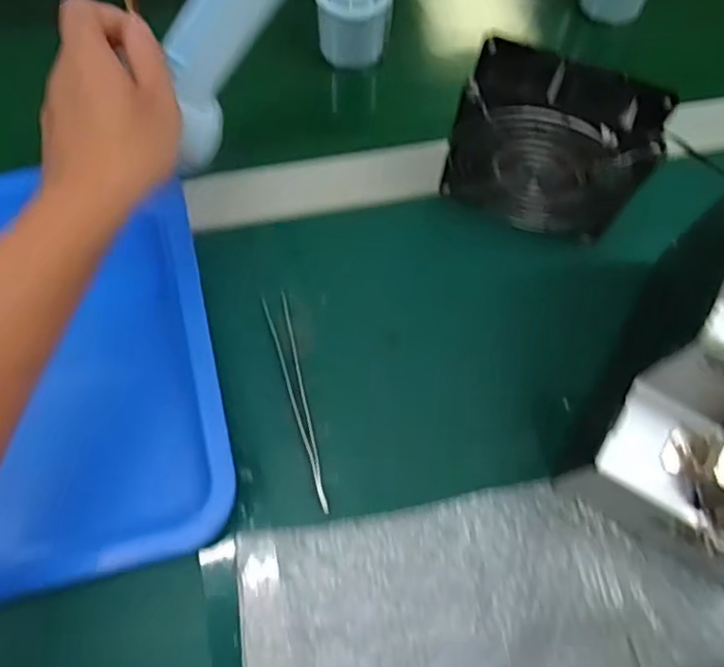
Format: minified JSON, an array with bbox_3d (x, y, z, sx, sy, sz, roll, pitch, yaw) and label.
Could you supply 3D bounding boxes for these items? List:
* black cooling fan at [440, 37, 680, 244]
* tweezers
[{"bbox_3d":[0.115,-0.120,0.405,0.119,0.111,0.052,17,72,5],"label":"black cooling fan"},{"bbox_3d":[-0.039,0.040,0.406,0.015,0.007,0.144,-15,72,-6],"label":"tweezers"}]

